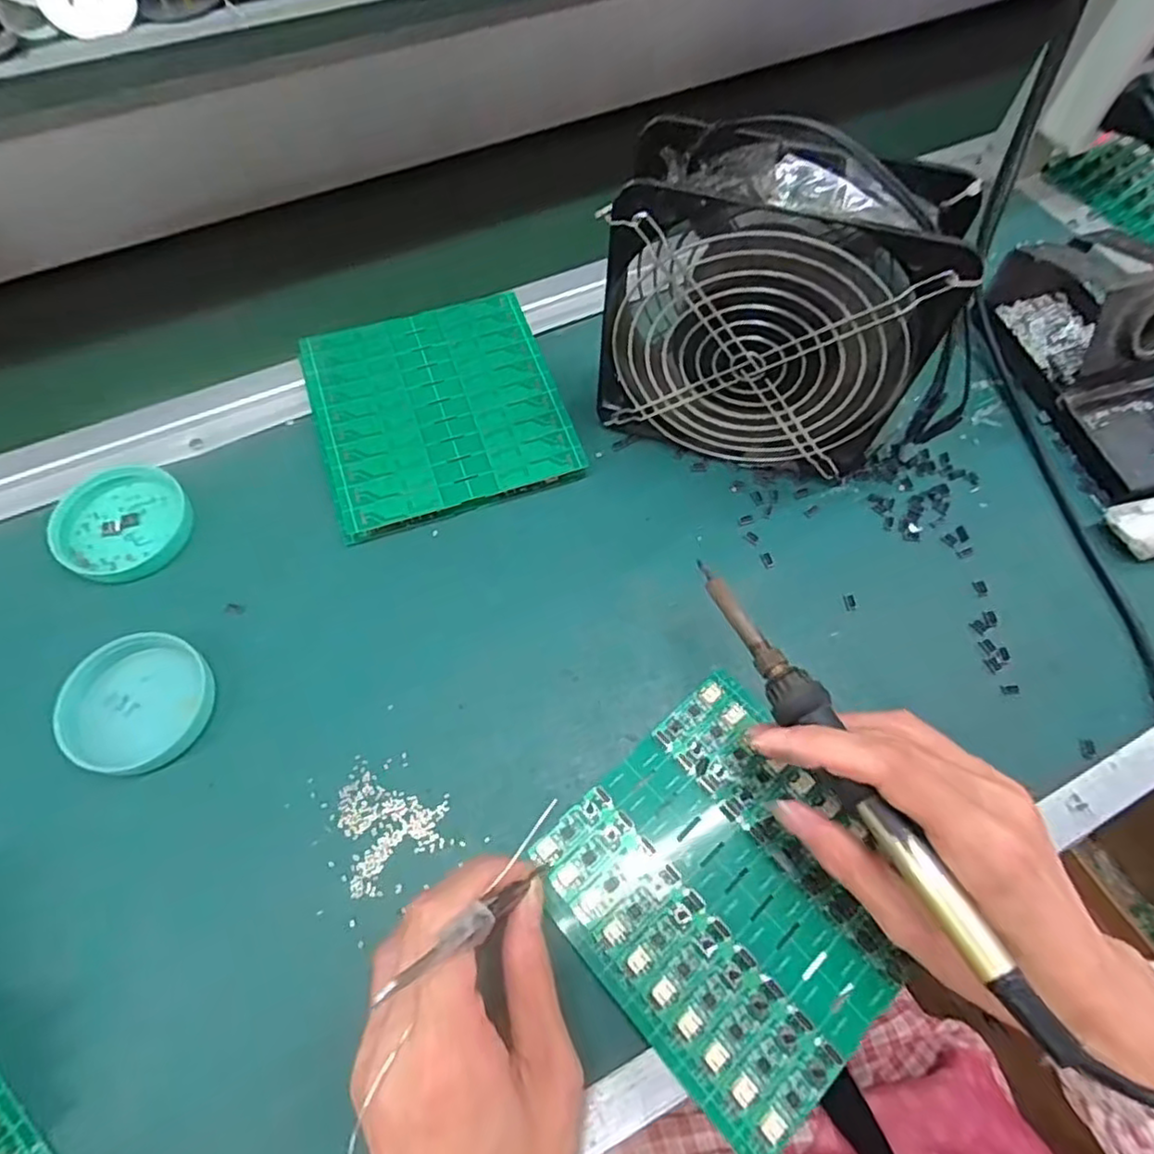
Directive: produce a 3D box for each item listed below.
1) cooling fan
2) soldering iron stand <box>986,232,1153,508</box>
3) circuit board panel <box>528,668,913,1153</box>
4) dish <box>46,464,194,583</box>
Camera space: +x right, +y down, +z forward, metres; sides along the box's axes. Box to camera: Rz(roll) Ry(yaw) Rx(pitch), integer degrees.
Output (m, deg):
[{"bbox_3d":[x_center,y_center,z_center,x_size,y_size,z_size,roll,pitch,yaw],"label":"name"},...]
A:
[{"bbox_3d":[0.092,-0.127,0.325,0.147,0.154,0.058,13,64,5],"label":"cooling fan"},{"bbox_3d":[0.312,-0.135,0.373,0.073,0.073,0.168,-14,64,-8],"label":"soldering iron stand"},{"bbox_3d":[0.068,0.131,0.276,0.128,0.005,0.137,-38,68,-18],"label":"circuit board panel"},{"bbox_3d":[-0.243,-0.030,0.346,0.063,0.015,0.063,1,63,-1],"label":"dish"}]

